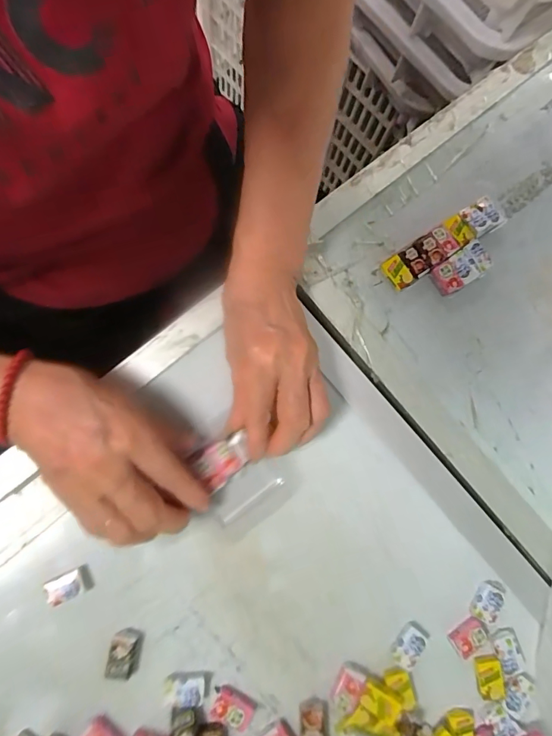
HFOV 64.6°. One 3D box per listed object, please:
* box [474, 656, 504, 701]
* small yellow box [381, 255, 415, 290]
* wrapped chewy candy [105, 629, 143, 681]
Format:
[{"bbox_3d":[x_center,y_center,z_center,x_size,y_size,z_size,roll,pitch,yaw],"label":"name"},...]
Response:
[{"bbox_3d":[0.150,0.219,0.308,0.017,0.005,0.027,-4,82,-7],"label":"box"},{"bbox_3d":[0.097,-0.076,0.350,0.017,0.008,0.025,-33,86,-10],"label":"small yellow box"},{"bbox_3d":[-0.101,0.191,0.291,0.020,0.007,0.029,8,81,-5],"label":"wrapped chewy candy"}]

